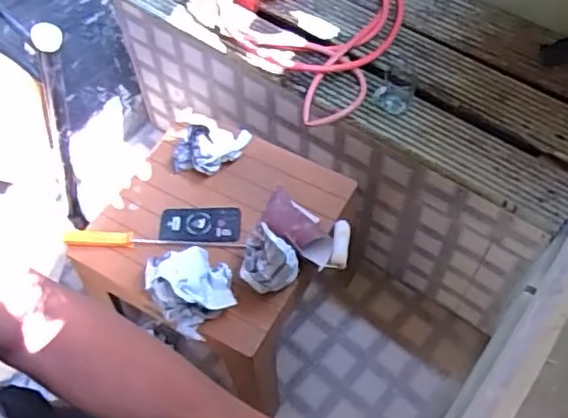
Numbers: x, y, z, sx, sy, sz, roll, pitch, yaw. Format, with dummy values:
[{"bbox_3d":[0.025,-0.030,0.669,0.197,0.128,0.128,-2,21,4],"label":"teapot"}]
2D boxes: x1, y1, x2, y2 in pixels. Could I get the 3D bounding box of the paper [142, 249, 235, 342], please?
[{"bbox_3d":[-0.169,0.144,1.137,0.138,0.091,0.145,40,66,23],"label":"paper"}]

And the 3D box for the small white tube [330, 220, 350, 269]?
[{"bbox_3d":[0.115,0.068,1.234,0.034,0.030,0.105,6,58,5],"label":"small white tube"}]

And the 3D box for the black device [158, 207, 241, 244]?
[{"bbox_3d":[-0.174,0.030,1.262,0.163,0.014,0.087,2,57,2],"label":"black device"}]

